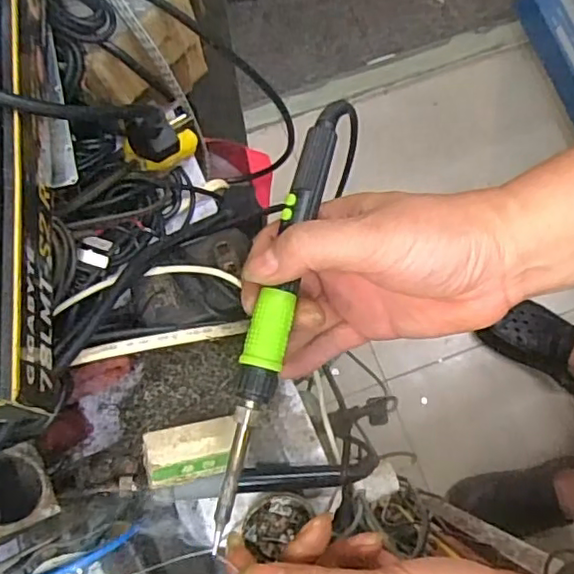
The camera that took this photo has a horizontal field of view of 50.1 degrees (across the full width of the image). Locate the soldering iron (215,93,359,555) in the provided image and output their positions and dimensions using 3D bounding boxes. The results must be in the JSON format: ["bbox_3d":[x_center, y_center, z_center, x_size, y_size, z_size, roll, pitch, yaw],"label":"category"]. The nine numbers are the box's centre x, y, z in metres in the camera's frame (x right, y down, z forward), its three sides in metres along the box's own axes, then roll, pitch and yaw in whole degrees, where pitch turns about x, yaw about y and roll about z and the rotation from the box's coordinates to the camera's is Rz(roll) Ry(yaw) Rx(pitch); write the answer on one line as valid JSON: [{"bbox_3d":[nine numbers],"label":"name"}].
[{"bbox_3d":[-0.001,0.007,0.325,0.027,0.034,0.243,15,78,3],"label":"soldering iron"}]

